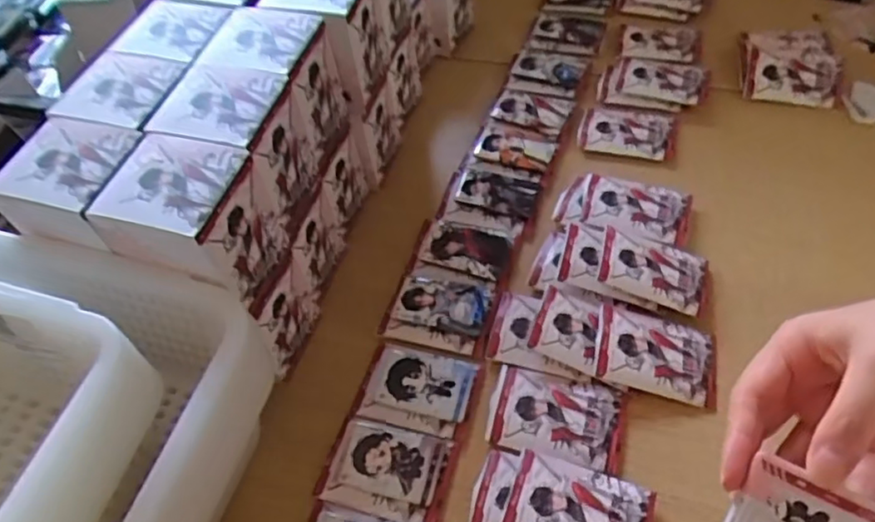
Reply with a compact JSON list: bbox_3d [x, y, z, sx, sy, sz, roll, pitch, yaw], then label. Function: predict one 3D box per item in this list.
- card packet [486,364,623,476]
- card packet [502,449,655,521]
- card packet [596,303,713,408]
[{"bbox_3d":[0.097,0.127,0.520,0.105,0.008,0.073,10,56,11],"label":"card packet"},{"bbox_3d":[0.105,0.187,0.469,0.101,0.011,0.075,15,55,12],"label":"card packet"},{"bbox_3d":[0.187,0.077,0.538,0.098,0.020,0.074,12,56,13],"label":"card packet"}]

